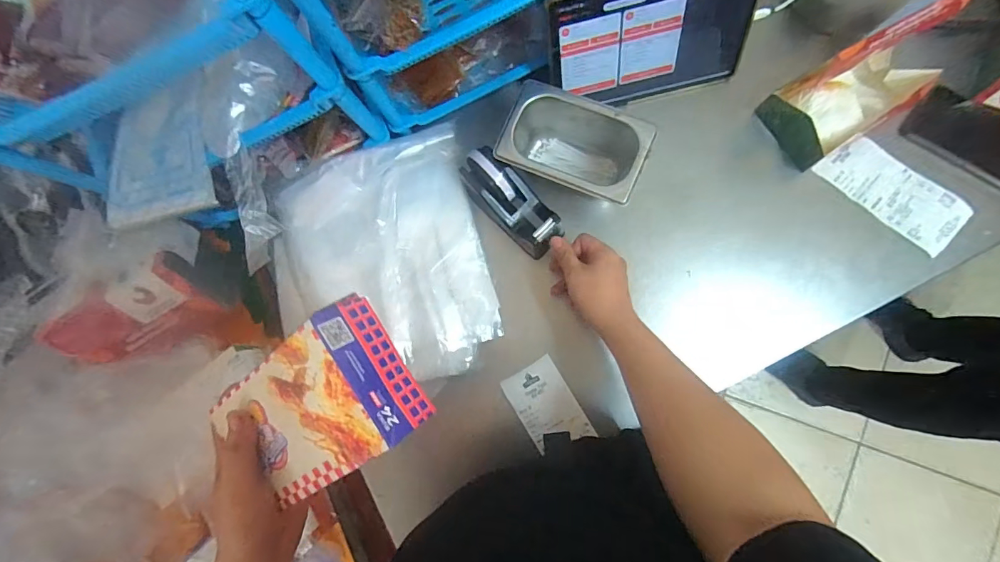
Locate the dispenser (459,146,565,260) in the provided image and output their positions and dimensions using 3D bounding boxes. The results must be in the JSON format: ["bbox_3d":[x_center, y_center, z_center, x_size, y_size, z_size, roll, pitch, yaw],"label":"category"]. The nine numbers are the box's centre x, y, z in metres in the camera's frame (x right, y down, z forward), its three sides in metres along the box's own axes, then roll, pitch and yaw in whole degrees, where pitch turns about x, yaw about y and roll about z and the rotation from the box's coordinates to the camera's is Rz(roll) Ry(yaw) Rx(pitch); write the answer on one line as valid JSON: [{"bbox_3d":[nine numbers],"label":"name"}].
[{"bbox_3d":[0.016,-0.103,0.580,0.062,0.065,0.155,-44,94,1],"label":"dispenser"}]

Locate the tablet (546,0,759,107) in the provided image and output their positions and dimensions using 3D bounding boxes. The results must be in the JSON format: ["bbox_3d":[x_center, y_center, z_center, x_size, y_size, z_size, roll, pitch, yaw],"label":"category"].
[{"bbox_3d":[0.190,-0.301,0.558,0.248,0.163,0.011,-11,57,5],"label":"tablet"}]

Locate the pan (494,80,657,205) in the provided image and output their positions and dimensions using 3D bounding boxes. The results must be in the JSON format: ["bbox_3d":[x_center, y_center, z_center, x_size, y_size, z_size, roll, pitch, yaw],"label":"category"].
[{"bbox_3d":[0.097,-0.170,0.583,0.174,0.088,0.108,24,88,8],"label":"pan"}]

